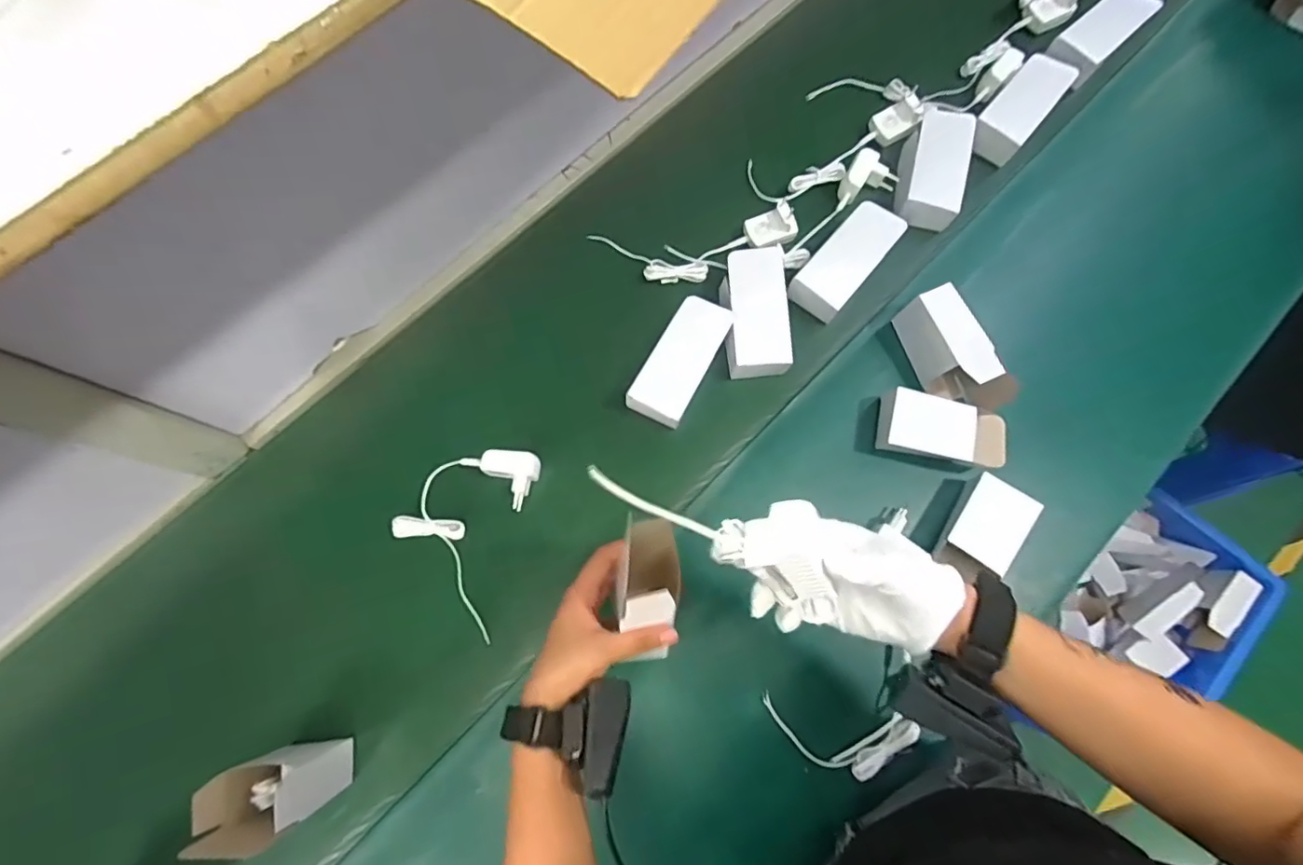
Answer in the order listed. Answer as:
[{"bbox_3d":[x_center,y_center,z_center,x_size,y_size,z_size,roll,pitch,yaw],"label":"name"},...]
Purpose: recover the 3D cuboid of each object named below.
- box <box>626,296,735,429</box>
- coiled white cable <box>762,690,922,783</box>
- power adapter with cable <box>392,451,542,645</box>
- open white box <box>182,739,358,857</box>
[{"bbox_3d":[0.035,-0.081,0.639,0.062,0.036,0.146,27,75,9],"label":"box"},{"bbox_3d":[0.181,0.302,0.554,0.140,0.020,0.060,7,73,3],"label":"coiled white cable"},{"bbox_3d":[-0.206,0.101,0.603,0.128,0.027,0.192,16,74,6],"label":"power adapter with cable"},{"bbox_3d":[-0.332,0.322,0.510,0.076,0.146,0.063,-14,73,-3],"label":"open white box"}]

